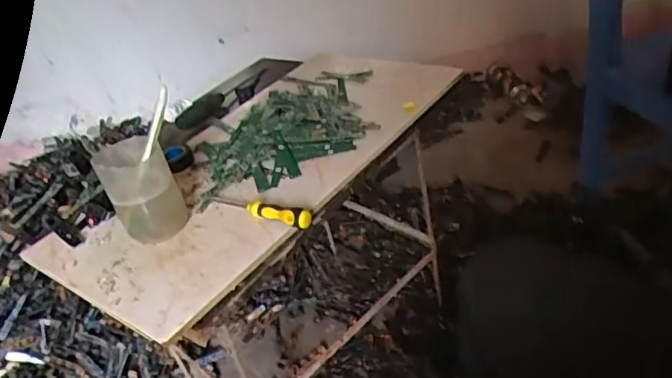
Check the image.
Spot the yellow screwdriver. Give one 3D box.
[{"bbox_3d":[-0.093,0.022,0.696,0.150,0.024,0.025,8,38,31],"label":"yellow screwdriver"}]

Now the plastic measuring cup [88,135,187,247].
[{"bbox_3d":[-0.226,0.001,0.689,0.075,0.106,0.067,-24,33,-16],"label":"plastic measuring cup"}]

